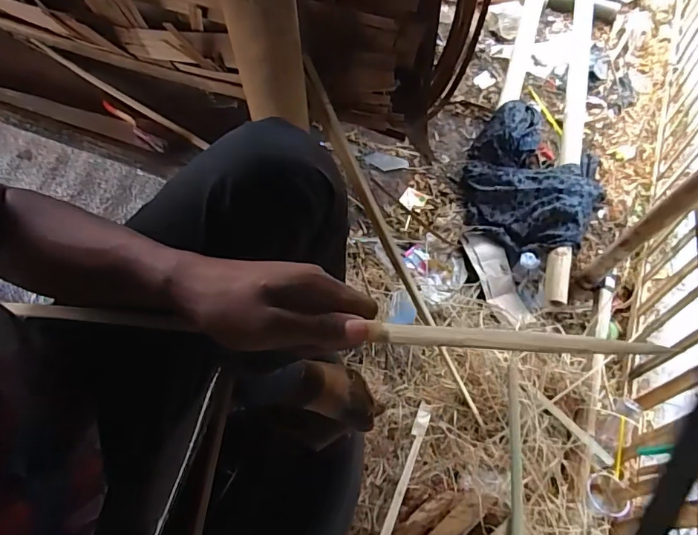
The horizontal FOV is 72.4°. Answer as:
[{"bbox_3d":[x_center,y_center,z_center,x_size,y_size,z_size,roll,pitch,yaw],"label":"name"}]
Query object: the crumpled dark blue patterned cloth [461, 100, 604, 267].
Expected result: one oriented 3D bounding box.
[{"bbox_3d":[0.535,-0.254,1.416,0.383,0.155,0.435,21,63,11],"label":"crumpled dark blue patterned cloth"}]

